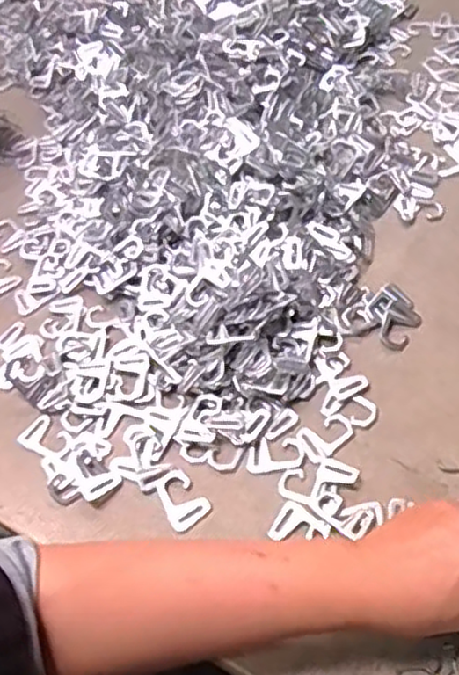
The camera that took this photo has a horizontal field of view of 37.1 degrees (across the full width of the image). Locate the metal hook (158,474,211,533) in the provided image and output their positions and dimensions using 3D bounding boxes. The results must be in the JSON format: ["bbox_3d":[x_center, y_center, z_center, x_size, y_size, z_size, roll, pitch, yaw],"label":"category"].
[{"bbox_3d":[-0.037,0.118,0.500,0.031,0.004,0.043,-36,58,-20],"label":"metal hook"}]

